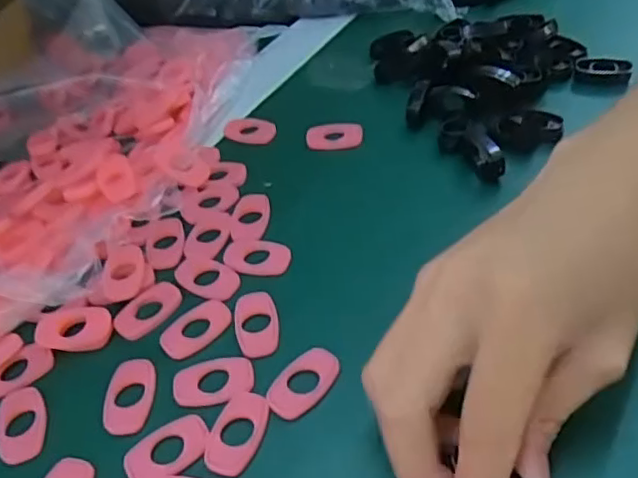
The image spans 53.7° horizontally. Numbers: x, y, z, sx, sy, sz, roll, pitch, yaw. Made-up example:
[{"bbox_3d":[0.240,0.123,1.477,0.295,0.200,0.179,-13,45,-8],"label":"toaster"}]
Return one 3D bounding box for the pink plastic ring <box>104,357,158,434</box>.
[{"bbox_3d":[-0.077,0.063,0.256,0.020,0.004,0.034,-6,46,5],"label":"pink plastic ring"}]

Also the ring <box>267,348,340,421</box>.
[{"bbox_3d":[-0.006,0.056,0.251,0.018,0.004,0.032,32,59,34],"label":"ring"}]

